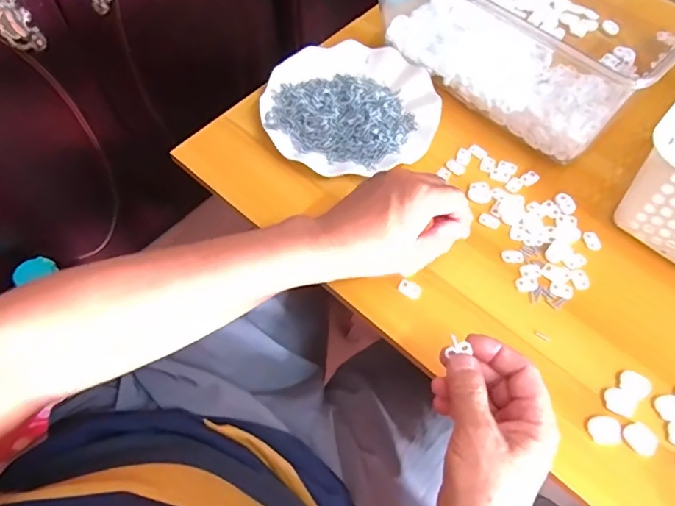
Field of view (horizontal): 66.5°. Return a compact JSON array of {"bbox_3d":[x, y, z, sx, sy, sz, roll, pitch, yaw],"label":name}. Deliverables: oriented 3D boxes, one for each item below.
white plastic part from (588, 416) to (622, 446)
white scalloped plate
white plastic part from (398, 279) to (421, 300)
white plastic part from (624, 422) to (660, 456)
[{"bbox_3d":[0.208,0.137,0.398,0.023,0.005,0.020,0,60,-1],"label":"white plastic part"},{"bbox_3d":[0.014,-0.156,0.550,0.178,0.017,0.176,0,60,0],"label":"white scalloped plate"},{"bbox_3d":[0.065,0.033,0.459,0.020,0.004,0.014,33,65,17],"label":"white plastic part"},{"bbox_3d":[0.234,0.142,0.395,0.021,0.004,0.023,0,60,0],"label":"white plastic part"}]

